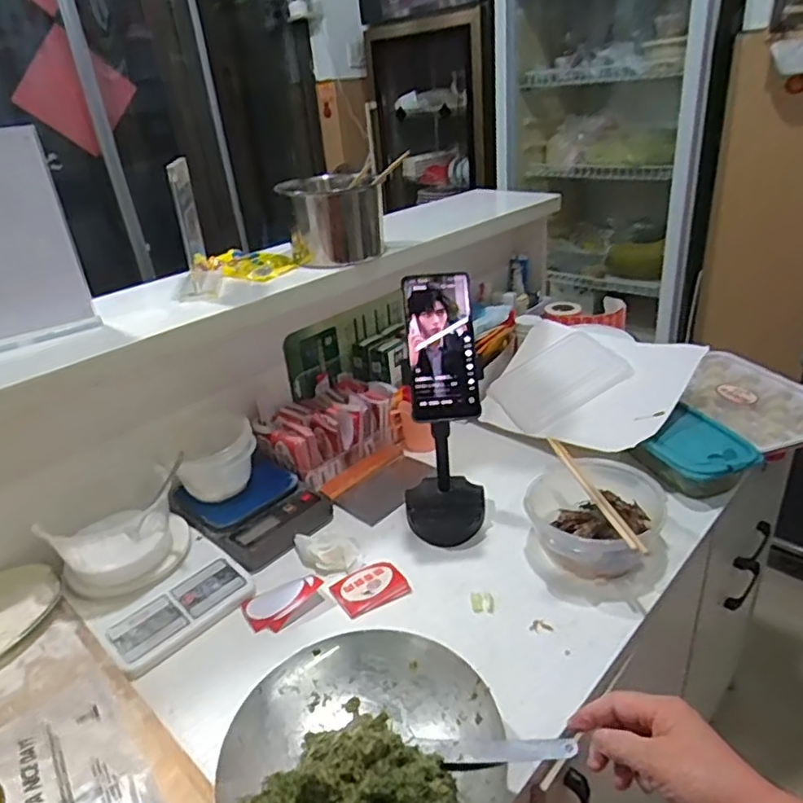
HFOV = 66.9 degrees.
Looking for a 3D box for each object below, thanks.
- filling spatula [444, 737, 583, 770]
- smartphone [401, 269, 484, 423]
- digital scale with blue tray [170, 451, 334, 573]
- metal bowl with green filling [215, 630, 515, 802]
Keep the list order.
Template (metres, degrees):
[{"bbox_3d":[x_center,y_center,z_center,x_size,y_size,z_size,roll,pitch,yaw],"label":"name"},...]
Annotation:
[{"bbox_3d":[0.082,0.268,0.464,0.106,0.010,0.018,-21,22,24],"label":"filling spatula"},{"bbox_3d":[0.043,-0.061,0.658,0.075,0.163,0.012,-5,-8,0],"label":"smartphone"},{"bbox_3d":[-0.193,0.139,0.800,0.171,0.039,0.146,20,37,37],"label":"digital scale with blue tray"},{"bbox_3d":[-0.032,0.274,0.483,0.215,0.061,0.214,-4,29,2],"label":"metal bowl with green filling"}]

